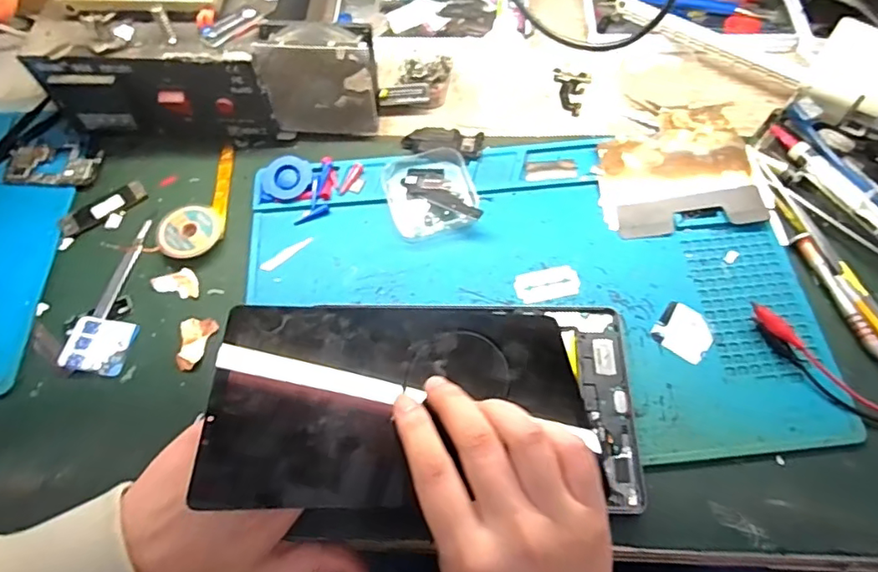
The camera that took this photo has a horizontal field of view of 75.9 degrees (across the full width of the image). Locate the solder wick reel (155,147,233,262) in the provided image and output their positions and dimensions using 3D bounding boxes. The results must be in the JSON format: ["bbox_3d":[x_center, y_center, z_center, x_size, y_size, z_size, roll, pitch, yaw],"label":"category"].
[{"bbox_3d":[-0.176,-0.066,0.428,0.042,0.012,0.105,9,64,7],"label":"solder wick reel"}]

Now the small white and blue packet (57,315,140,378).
[{"bbox_3d":[-0.229,0.040,0.380,0.041,0.006,0.038,8,64,6],"label":"small white and blue packet"}]

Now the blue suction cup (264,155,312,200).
[{"bbox_3d":[-0.115,-0.083,0.429,0.036,0.004,0.034,-1,81,5],"label":"blue suction cup"}]

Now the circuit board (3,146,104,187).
[{"bbox_3d":[-0.309,-0.097,0.449,0.075,0.004,0.038,3,64,3],"label":"circuit board"}]

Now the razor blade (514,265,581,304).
[{"bbox_3d":[0.075,-0.002,0.391,0.045,0.004,0.023,-15,64,-5],"label":"razor blade"}]

